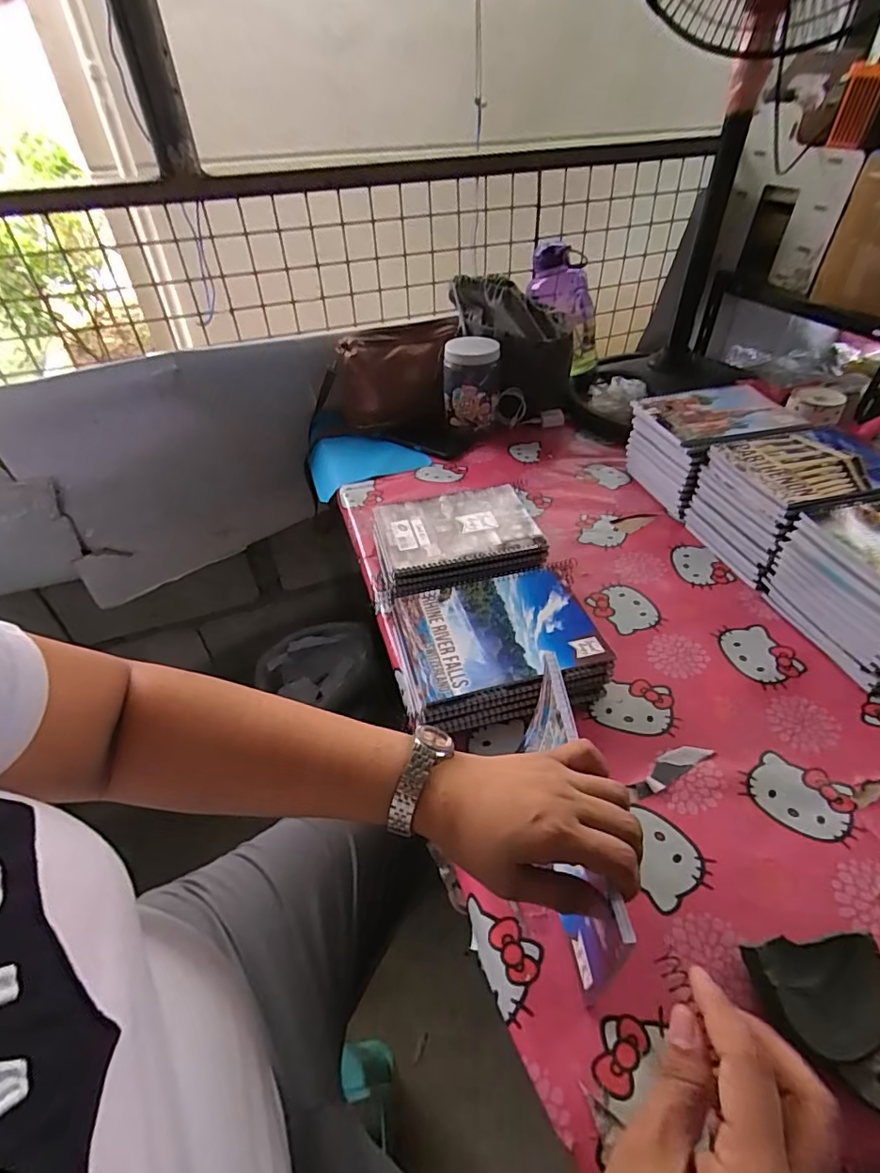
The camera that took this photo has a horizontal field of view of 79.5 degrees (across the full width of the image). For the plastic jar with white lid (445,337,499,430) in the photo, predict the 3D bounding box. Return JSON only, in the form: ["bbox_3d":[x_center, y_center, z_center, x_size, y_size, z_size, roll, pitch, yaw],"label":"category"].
[{"bbox_3d":[0.056,-0.360,0.966,0.095,0.152,0.087,-2,42,2],"label":"plastic jar with white lid"}]

